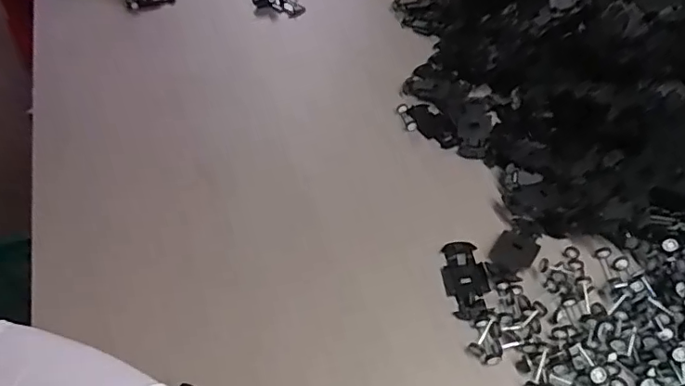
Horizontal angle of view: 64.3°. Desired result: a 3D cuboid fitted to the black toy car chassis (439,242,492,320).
[{"bbox_3d":[0.090,0.063,0.400,0.030,0.009,0.063,-8,49,-3],"label":"black toy car chassis"}]

